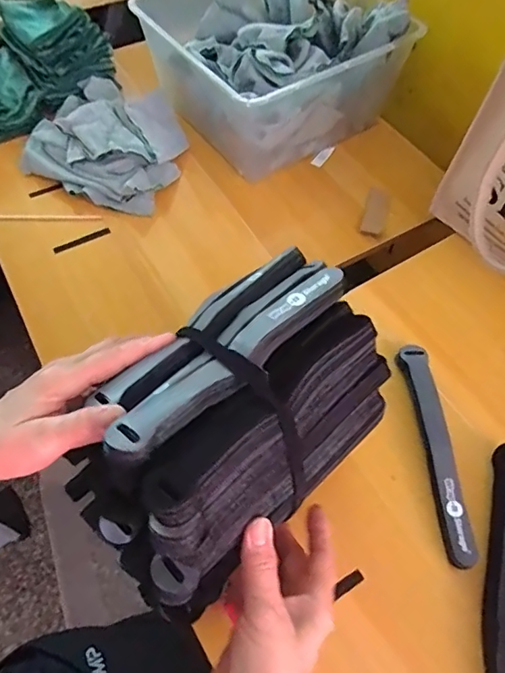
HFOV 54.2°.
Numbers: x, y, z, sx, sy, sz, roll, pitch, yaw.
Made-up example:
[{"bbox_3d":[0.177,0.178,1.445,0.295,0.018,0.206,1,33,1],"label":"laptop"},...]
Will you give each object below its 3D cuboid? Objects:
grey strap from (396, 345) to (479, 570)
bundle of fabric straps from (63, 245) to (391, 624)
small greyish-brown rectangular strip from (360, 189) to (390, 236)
[{"bbox_3d":[0.161,0.098,0.437,0.028,0.019,0.192,-2,60,-2],"label":"grey strap"},{"bbox_3d":[-0.008,0.049,0.331,0.138,0.097,0.227,40,67,21],"label":"bundle of fabric straps"},{"bbox_3d":[0.162,-0.164,0.646,0.028,0.006,0.066,20,78,-6],"label":"small greyish-brown rectangular strip"}]

